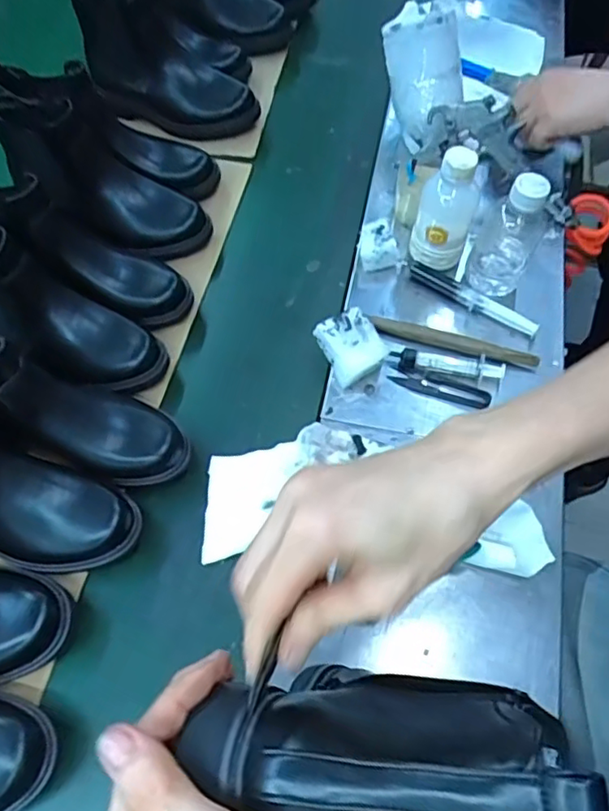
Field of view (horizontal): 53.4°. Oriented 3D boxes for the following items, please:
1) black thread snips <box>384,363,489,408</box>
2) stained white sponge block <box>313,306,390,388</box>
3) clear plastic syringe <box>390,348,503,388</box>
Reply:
[{"bbox_3d":[0.133,-0.018,0.596,0.099,0.007,0.020,18,63,11],"label":"black thread snips"},{"bbox_3d":[0.048,-0.056,0.601,0.055,0.037,0.068,-27,64,-13],"label":"stained white sponge block"},{"bbox_3d":[0.142,-0.039,0.600,0.110,0.016,0.027,8,62,6],"label":"clear plastic syringe"}]

